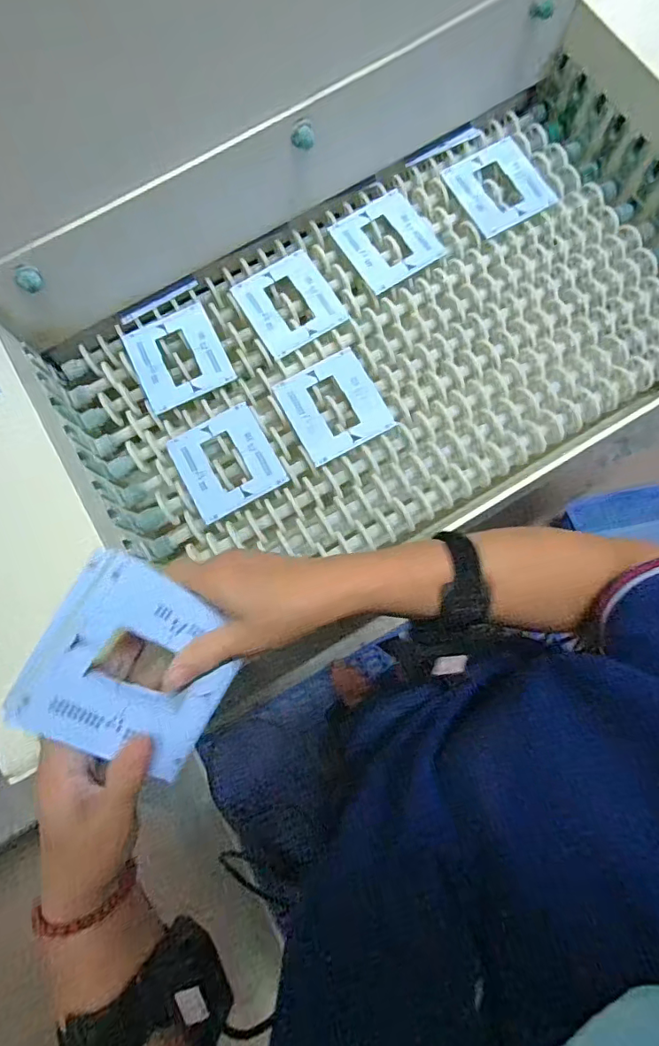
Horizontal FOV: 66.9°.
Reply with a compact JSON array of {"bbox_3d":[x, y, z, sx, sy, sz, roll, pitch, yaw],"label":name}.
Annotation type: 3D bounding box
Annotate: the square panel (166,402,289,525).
[{"bbox_3d":[-0.113,-0.068,0.550,0.099,0.008,0.108,-29,76,-4],"label":"square panel"}]

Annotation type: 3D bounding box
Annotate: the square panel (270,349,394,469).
[{"bbox_3d":[0.005,-0.131,0.557,0.099,0.005,0.107,-29,80,-2],"label":"square panel"}]

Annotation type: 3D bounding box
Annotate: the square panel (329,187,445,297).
[{"bbox_3d":[0.069,-0.342,0.600,0.103,0.007,0.114,-29,78,-1],"label":"square panel"}]

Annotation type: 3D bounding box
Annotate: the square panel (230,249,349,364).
[{"bbox_3d":[-0.047,-0.258,0.584,0.100,0.004,0.107,-31,80,-5],"label":"square panel"}]

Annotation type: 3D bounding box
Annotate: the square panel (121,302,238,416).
[{"bbox_3d":[-0.176,-0.195,0.580,0.101,0.008,0.113,-26,79,-4],"label":"square panel"}]

